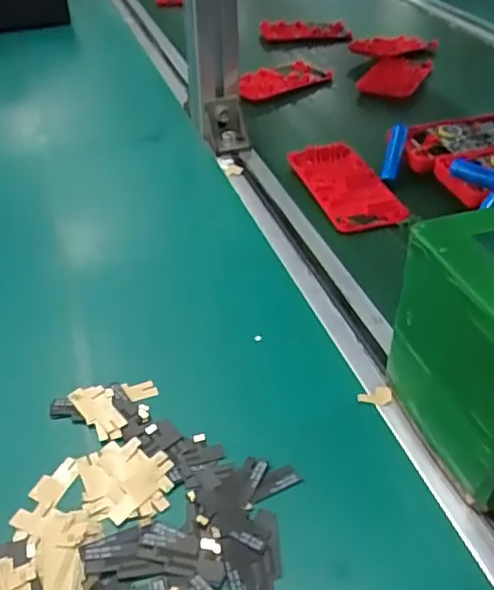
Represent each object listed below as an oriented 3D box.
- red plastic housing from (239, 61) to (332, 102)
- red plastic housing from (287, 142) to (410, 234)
[{"bbox_3d":[0.036,-0.242,0.692,0.110,0.016,0.057,-29,48,-26],"label":"red plastic housing"},{"bbox_3d":[0.082,-0.092,0.506,0.066,0.013,0.114,-11,41,-12],"label":"red plastic housing"}]

